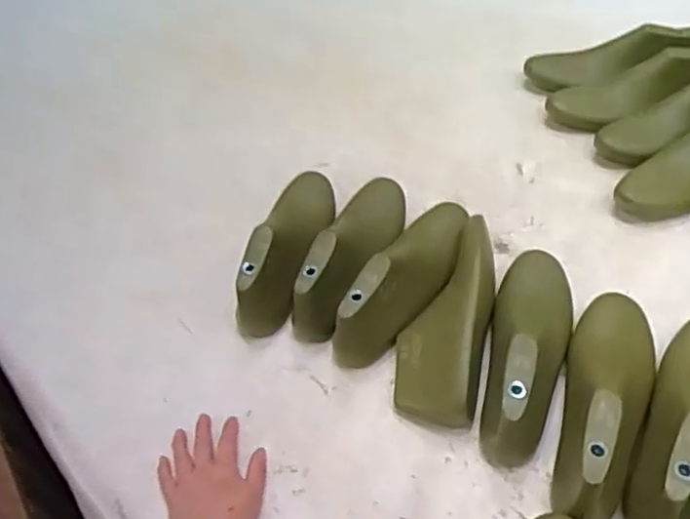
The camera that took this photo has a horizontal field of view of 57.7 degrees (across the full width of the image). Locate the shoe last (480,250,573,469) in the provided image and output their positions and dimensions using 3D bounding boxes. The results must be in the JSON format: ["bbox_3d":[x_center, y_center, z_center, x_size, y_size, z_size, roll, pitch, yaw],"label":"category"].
[{"bbox_3d":[0.199,0.079,0.662,0.082,0.089,0.260,11,50,15],"label":"shoe last"}]

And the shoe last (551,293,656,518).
[{"bbox_3d":[0.259,0.122,0.610,0.081,0.082,0.256,16,51,19],"label":"shoe last"}]

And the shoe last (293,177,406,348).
[{"bbox_3d":[0.016,-0.020,0.770,0.075,0.087,0.263,12,50,16],"label":"shoe last"}]

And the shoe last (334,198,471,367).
[{"bbox_3d":[0.078,0.009,0.731,0.073,0.095,0.262,19,52,21],"label":"shoe last"}]

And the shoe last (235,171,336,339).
[{"bbox_3d":[-0.067,-0.028,0.792,0.072,0.092,0.259,6,49,11],"label":"shoe last"}]

